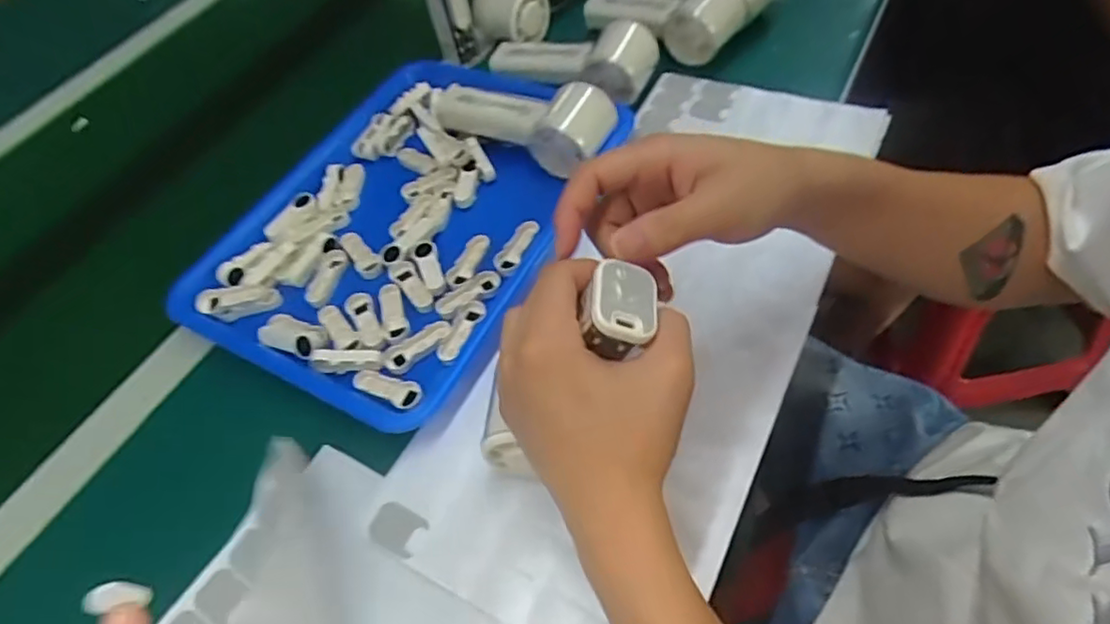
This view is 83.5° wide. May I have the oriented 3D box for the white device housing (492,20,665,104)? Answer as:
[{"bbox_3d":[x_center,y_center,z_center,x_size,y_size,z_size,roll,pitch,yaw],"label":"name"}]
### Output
[{"bbox_3d":[0.013,-0.230,0.569,0.158,0.042,0.069,2,57,11],"label":"white device housing"}]

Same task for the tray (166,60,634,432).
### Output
[{"bbox_3d":[-0.115,-0.083,0.503,0.253,0.039,0.333,22,61,24],"label":"tray"}]

